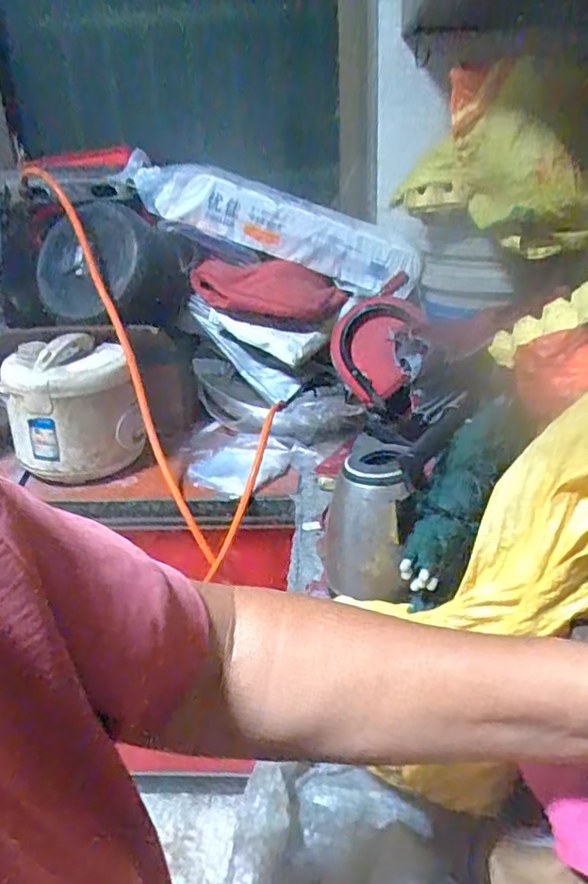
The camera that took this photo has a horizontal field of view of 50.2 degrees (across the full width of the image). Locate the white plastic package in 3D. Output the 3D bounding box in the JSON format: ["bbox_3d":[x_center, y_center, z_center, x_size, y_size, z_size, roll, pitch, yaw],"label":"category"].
[{"bbox_3d":[-0.022,-0.439,1.281,0.584,0.123,0.147,16,23,-9],"label":"white plastic package"}]

